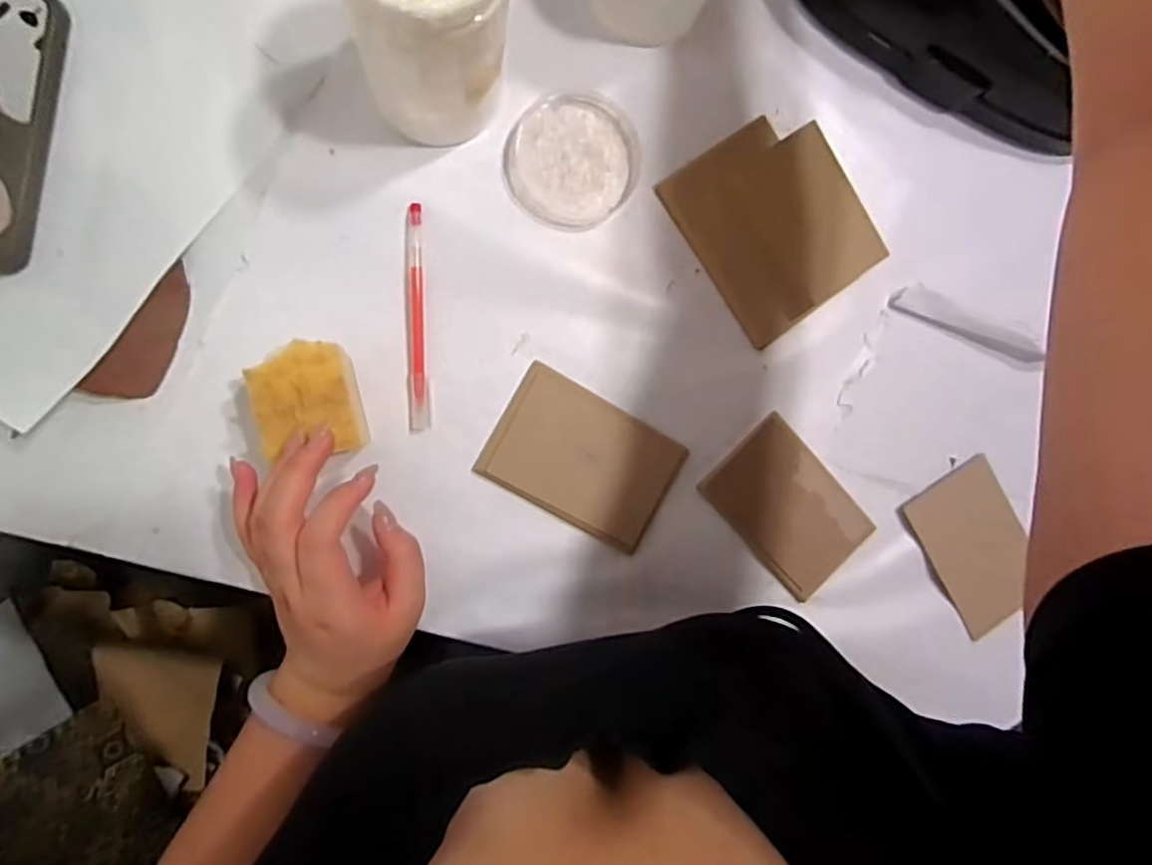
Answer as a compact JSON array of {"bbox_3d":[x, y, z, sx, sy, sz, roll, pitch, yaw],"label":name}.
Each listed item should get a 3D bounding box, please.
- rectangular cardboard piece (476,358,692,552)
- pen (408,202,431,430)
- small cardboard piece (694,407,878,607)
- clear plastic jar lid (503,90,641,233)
[{"bbox_3d":[0.007,0.019,0.438,0.127,0.013,0.086,30,88,-9],"label":"rectangular cardboard piece"},{"bbox_3d":[-0.104,-0.073,0.414,0.012,0.009,0.142,-2,93,-9],"label":"pen"},{"bbox_3d":[0.156,0.055,0.467,0.081,0.009,0.119,-42,96,0],"label":"small cardboard piece"},{"bbox_3d":[-0.002,-0.182,0.430,0.089,0.009,0.085,0,93,-9],"label":"clear plastic jar lid"}]

